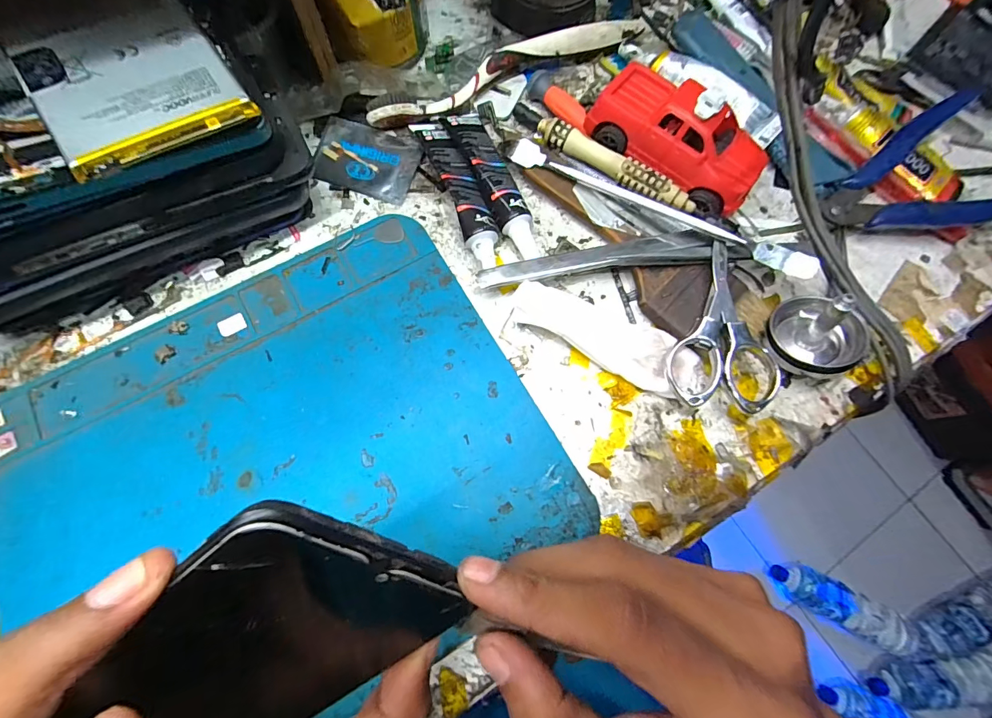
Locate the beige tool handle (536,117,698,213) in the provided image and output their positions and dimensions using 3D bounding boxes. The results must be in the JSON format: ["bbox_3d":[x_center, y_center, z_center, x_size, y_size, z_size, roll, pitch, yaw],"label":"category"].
[{"bbox_3d":[0.064,-0.103,0.225,0.092,0.014,0.010,31,76,7],"label":"beige tool handle"}]

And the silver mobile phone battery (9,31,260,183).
[{"bbox_3d":[-0.131,-0.100,0.153,0.060,0.009,0.057,-35,78,-10],"label":"silver mobile phone battery"}]

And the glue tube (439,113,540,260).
[{"bbox_3d":[0.000,-0.097,0.227,0.023,0.017,0.097,-22,76,-8],"label":"glue tube"}]

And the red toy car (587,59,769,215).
[{"bbox_3d":[0.097,-0.119,0.220,0.091,0.038,0.049,34,76,8],"label":"red toy car"}]

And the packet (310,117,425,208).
[{"bbox_3d":[-0.073,-0.115,0.237,0.058,0.004,0.041,20,75,4],"label":"packet"}]

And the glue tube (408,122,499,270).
[{"bbox_3d":[-0.019,-0.093,0.225,0.020,0.018,0.099,-22,76,-7],"label":"glue tube"}]

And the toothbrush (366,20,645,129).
[{"bbox_3d":[0.008,-0.172,0.248,0.176,0.017,0.019,-27,77,-9],"label":"toothbrush"}]

